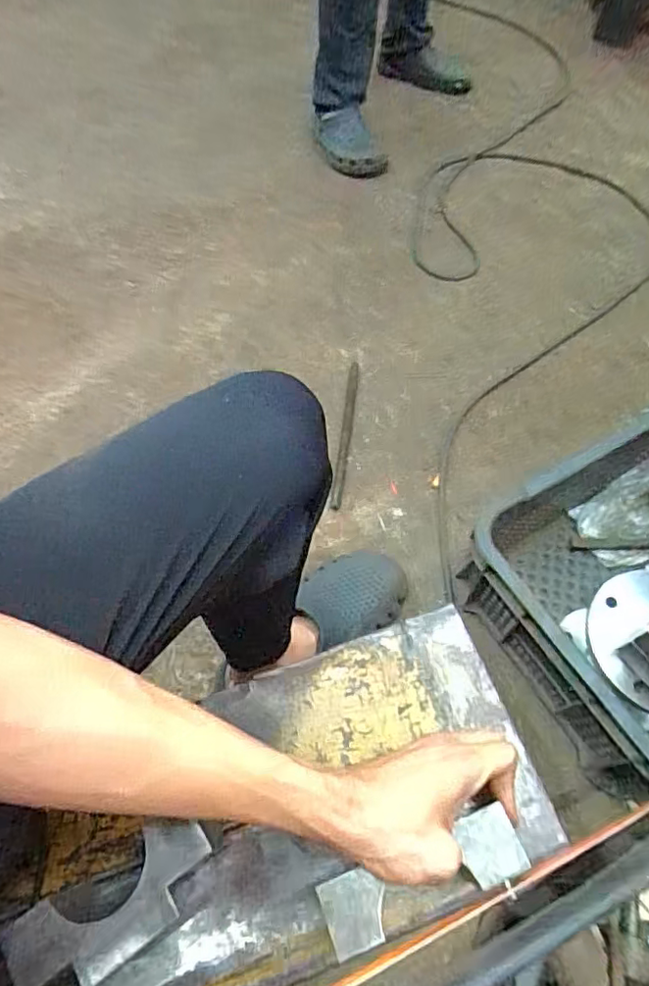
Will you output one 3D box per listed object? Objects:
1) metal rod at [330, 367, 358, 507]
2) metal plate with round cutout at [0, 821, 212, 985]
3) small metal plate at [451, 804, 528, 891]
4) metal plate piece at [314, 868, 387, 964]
[{"bbox_3d":[0.038,-0.110,0.960,0.016,0.012,0.304,5,62,6],"label":"metal rod"},{"bbox_3d":[-0.125,0.247,0.333,0.118,0.008,0.052,-31,62,-17],"label":"metal plate with round cutout"},{"bbox_3d":[0.102,0.216,0.343,0.037,0.010,0.038,-19,62,-9],"label":"small metal plate"},{"bbox_3d":[0.018,0.246,0.330,0.036,0.006,0.038,-17,56,-11],"label":"metal plate piece"}]

